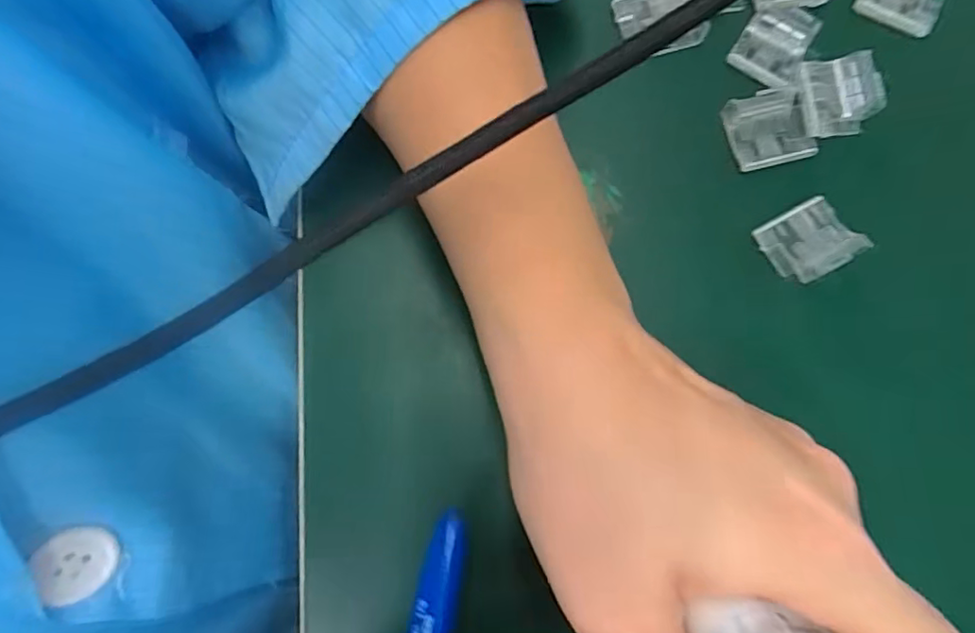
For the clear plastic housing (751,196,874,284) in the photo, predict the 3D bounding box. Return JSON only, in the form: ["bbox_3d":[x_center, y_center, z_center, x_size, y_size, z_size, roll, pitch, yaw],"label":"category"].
[{"bbox_3d":[0.114,-0.027,0.204,0.030,0.009,0.025,-27,81,-6],"label":"clear plastic housing"}]

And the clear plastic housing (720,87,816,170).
[{"bbox_3d":[0.104,-0.068,0.211,0.028,0.011,0.026,-17,80,-4],"label":"clear plastic housing"}]

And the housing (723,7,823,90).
[{"bbox_3d":[0.109,-0.102,0.218,0.025,0.006,0.027,35,98,7],"label":"housing"}]

